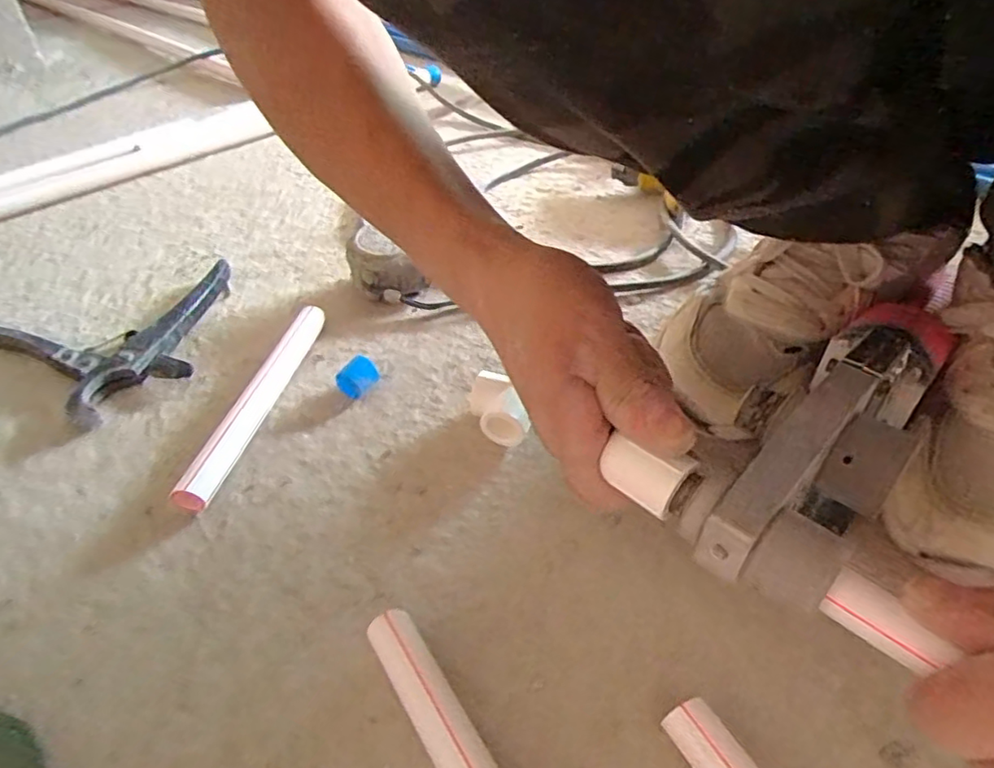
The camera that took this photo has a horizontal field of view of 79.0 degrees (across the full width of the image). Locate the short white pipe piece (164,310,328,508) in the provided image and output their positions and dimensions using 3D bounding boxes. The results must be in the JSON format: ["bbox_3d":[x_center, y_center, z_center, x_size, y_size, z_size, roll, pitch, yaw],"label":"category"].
[{"bbox_3d":[-0.158,0.006,0.405,0.016,0.022,0.184,5,42,9],"label":"short white pipe piece"}]

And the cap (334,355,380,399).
[{"bbox_3d":[-0.096,-0.005,0.417,0.019,0.019,0.026,28,50,29],"label":"cap"}]

